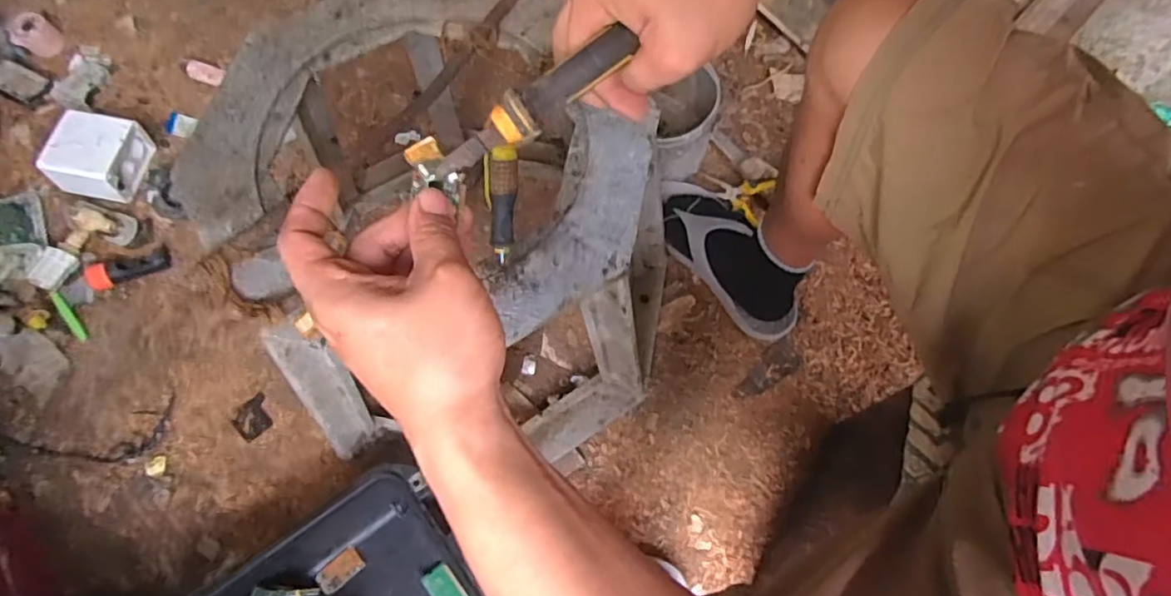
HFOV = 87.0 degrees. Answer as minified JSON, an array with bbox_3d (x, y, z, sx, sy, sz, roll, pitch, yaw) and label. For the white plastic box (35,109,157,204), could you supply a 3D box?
[{"bbox_3d":[-0.714,-0.209,0.907,0.095,0.076,0.113,5,69,1],"label":"white plastic box"}]

